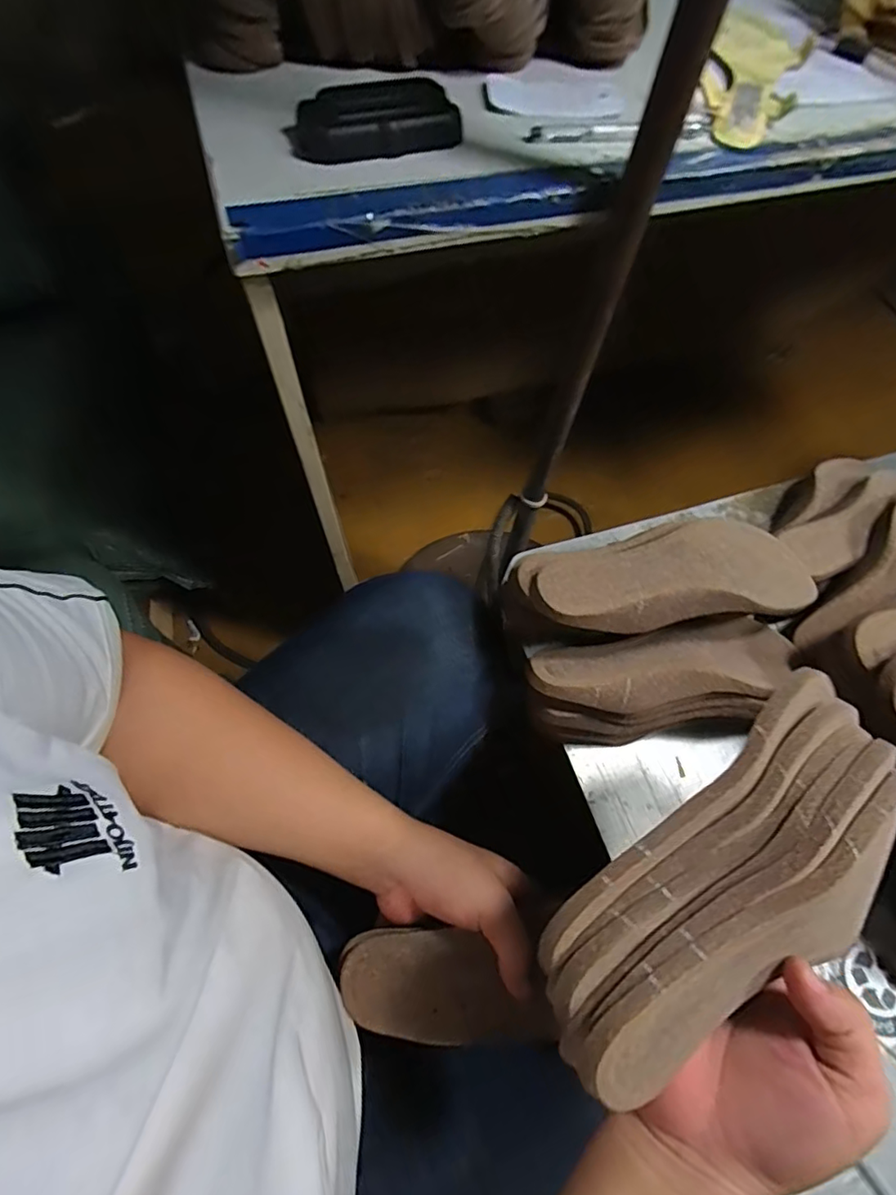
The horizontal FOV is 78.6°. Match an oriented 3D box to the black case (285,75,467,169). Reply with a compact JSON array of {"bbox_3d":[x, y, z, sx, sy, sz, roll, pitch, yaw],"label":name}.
[{"bbox_3d":[-0.050,-0.322,0.368,0.111,0.024,0.059,-17,65,-10],"label":"black case"}]

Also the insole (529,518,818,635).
[{"bbox_3d":[0.178,-0.018,0.430,0.224,0.025,0.080,-5,64,-4],"label":"insole"}]

